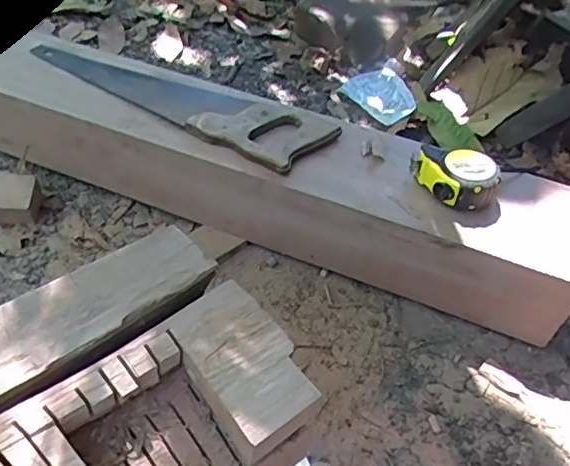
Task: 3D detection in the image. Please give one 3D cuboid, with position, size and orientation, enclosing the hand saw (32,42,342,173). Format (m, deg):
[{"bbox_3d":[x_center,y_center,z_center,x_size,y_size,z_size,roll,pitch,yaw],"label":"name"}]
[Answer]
[{"bbox_3d":[-0.174,-0.215,0.851,0.512,0.022,0.121,25,51,19],"label":"hand saw"}]

